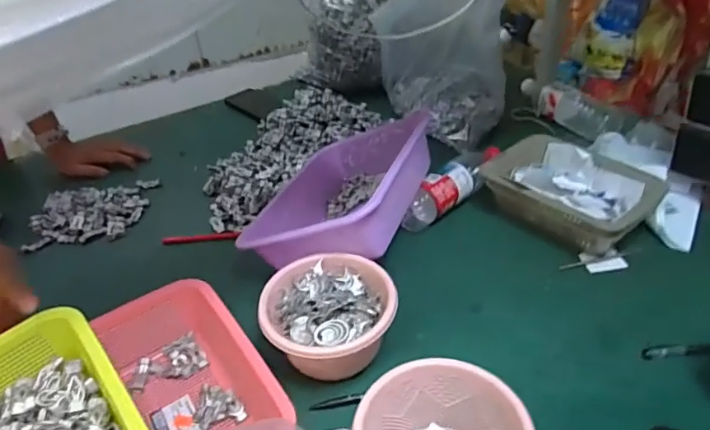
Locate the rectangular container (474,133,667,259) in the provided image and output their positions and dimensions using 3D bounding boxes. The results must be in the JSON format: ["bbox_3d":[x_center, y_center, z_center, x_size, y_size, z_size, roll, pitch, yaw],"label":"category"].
[{"bbox_3d":[0.316,-0.032,0.787,0.132,0.077,0.227,-29,44,-28],"label":"rectangular container"}]

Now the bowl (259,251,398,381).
[{"bbox_3d":[-0.029,0.118,0.609,0.149,0.075,0.143,-2,38,2],"label":"bowl"}]

